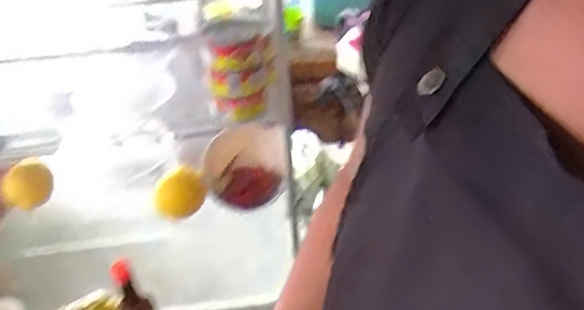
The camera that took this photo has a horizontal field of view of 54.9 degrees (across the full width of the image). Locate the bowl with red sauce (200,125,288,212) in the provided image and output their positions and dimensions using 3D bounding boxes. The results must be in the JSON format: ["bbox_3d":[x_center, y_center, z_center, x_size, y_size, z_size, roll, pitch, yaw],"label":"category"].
[{"bbox_3d":[-0.062,0.018,0.750,0.110,0.058,0.110,1,82,-4],"label":"bowl with red sauce"}]

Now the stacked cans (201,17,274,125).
[{"bbox_3d":[-0.057,-0.096,0.623,0.068,0.097,0.053,-7,38,-7],"label":"stacked cans"}]

